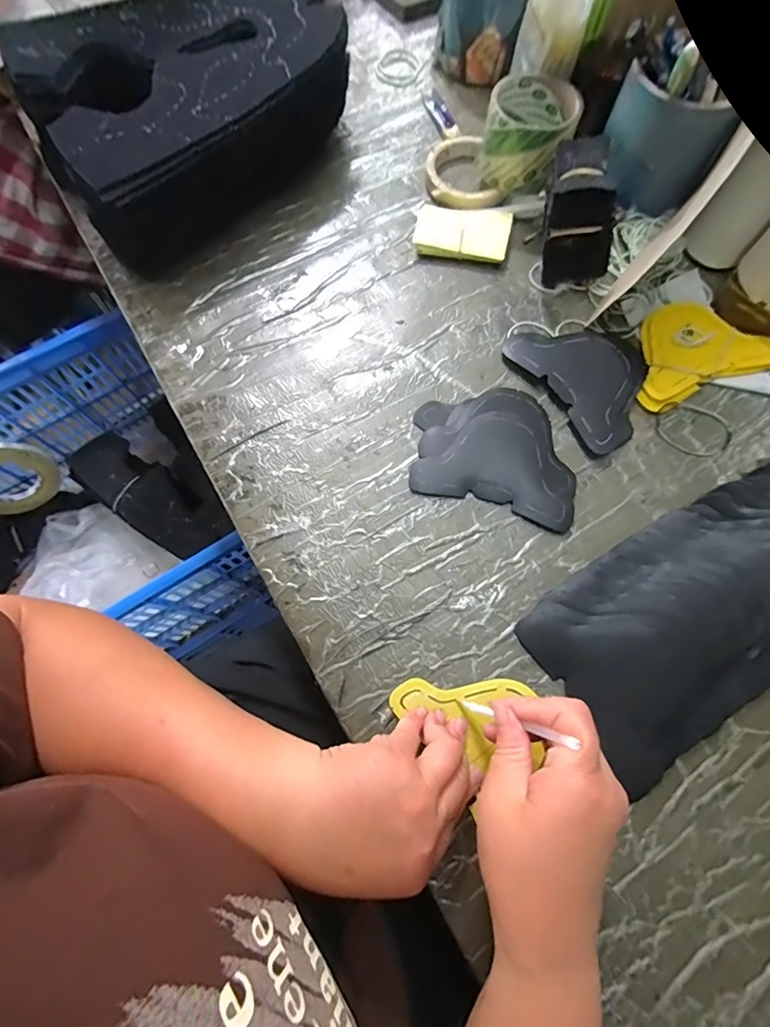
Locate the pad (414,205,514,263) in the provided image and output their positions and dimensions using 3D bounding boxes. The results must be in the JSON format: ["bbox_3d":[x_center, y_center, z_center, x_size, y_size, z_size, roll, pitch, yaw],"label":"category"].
[{"bbox_3d":[0.078,-0.283,0.462,0.093,0.021,0.045,10,72,4],"label":"pad"}]

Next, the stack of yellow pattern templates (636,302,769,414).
[{"bbox_3d":[0.284,-0.156,0.423,0.137,0.011,0.094,-21,72,-6],"label":"stack of yellow pattern templates"}]

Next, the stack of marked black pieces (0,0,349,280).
[{"bbox_3d":[-0.197,-0.412,0.462,0.311,0.108,0.227,-43,76,-12],"label":"stack of marked black pieces"}]

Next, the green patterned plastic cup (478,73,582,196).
[{"bbox_3d":[0.143,-0.379,0.461,0.081,0.068,0.086,0,71,1],"label":"green patterned plastic cup"}]

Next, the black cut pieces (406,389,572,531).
[{"bbox_3d":[0.098,-0.058,0.395,0.140,0.009,0.113,15,72,6],"label":"black cut pieces"}]

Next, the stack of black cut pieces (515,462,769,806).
[{"bbox_3d":[0.273,0.054,0.337,0.328,0.045,0.148,-29,73,-9],"label":"stack of black cut pieces"}]

